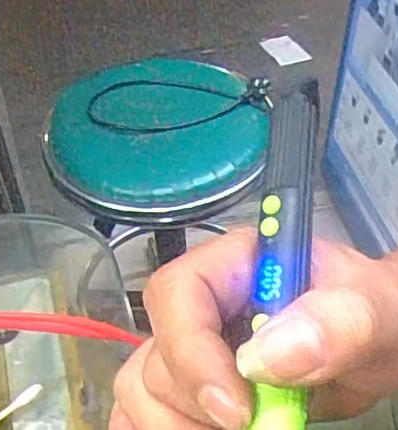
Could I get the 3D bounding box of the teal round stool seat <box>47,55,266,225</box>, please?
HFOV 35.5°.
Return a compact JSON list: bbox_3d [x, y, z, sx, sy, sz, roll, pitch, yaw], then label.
[{"bbox_3d":[-0.054,-0.113,0.838,0.285,0.057,0.291,0,46,0],"label":"teal round stool seat"}]

